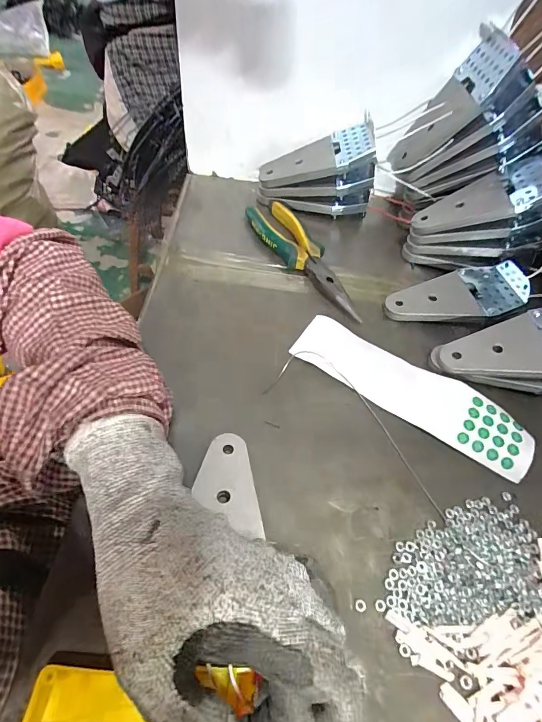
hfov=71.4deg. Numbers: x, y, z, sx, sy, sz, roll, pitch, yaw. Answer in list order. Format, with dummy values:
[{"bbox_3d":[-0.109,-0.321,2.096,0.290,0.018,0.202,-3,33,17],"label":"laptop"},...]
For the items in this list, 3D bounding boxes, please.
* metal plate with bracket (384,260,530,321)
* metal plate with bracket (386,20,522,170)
[{"bbox_3d":[0.196,-0.068,0.399,0.143,0.029,0.063,-13,58,-10],"label":"metal plate with bracket"},{"bbox_3d":[0.180,-0.262,0.401,0.024,0.148,0.064,18,53,-25],"label":"metal plate with bracket"}]

